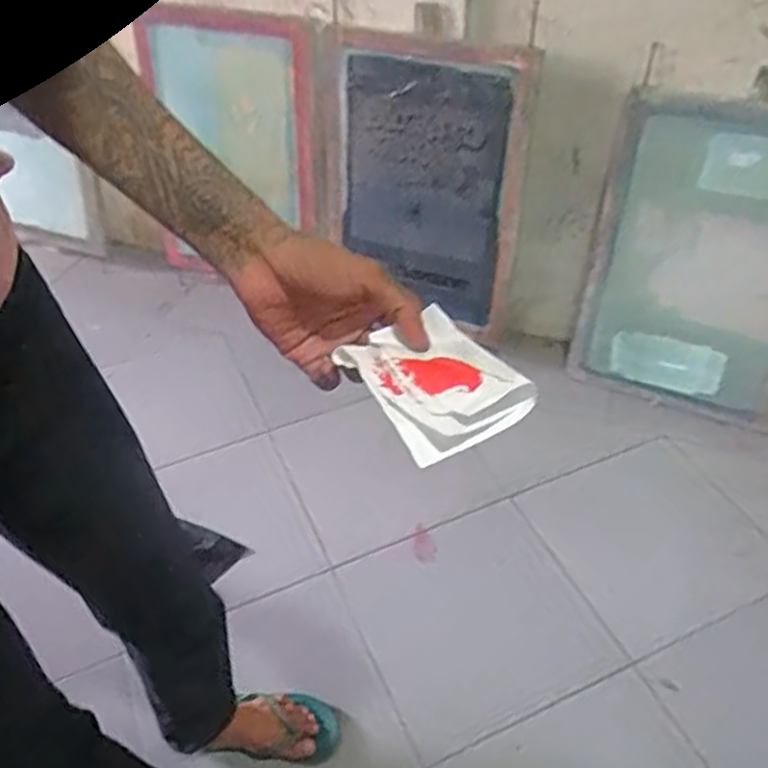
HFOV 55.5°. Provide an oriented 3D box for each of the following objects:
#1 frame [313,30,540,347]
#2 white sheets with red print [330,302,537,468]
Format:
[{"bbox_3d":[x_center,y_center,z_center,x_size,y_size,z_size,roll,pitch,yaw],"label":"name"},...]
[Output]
[{"bbox_3d":[0.053,-0.446,1.640,0.511,0.622,0.037,21,42,22],"label":"frame"},{"bbox_3d":[0.030,-0.006,0.445,0.089,0.024,0.105,-23,47,-20],"label":"white sheets with red print"}]

